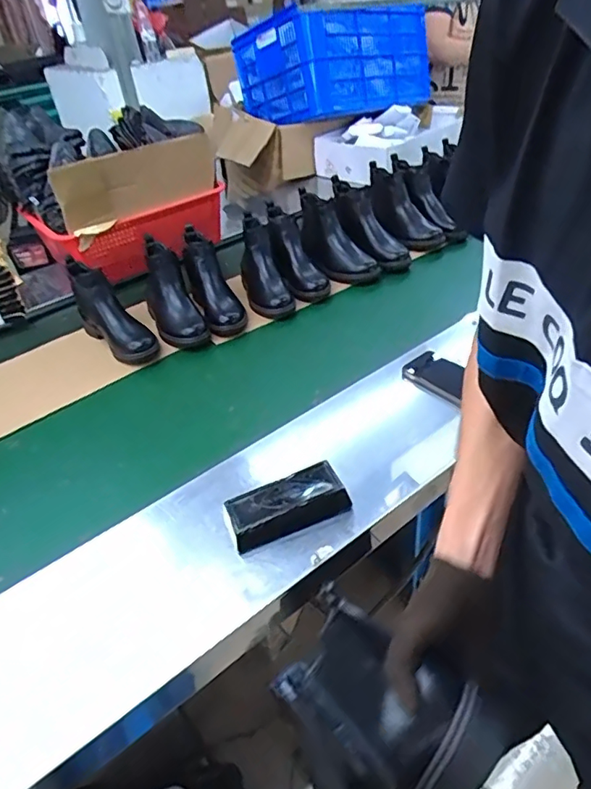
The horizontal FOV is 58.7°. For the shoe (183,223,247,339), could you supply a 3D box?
[{"bbox_3d":[-0.186,-0.250,1.177,0.081,0.176,0.236,-18,39,-13],"label":"shoe"}]

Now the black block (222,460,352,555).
[{"bbox_3d":[-0.012,0.146,0.687,0.156,0.052,0.062,-17,39,-12],"label":"black block"}]

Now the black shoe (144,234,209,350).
[{"bbox_3d":[-0.282,-0.224,1.158,0.092,0.179,0.281,-19,40,-15],"label":"black shoe"}]

